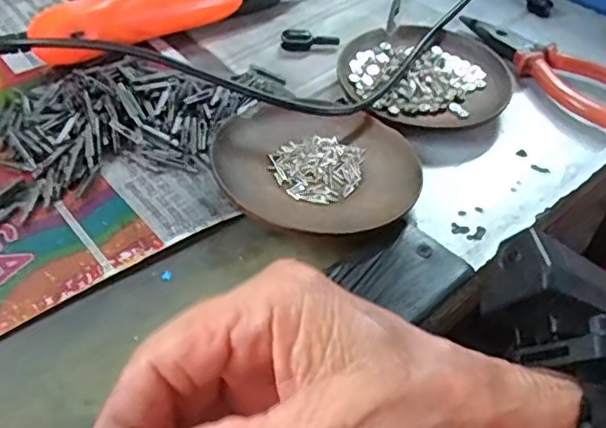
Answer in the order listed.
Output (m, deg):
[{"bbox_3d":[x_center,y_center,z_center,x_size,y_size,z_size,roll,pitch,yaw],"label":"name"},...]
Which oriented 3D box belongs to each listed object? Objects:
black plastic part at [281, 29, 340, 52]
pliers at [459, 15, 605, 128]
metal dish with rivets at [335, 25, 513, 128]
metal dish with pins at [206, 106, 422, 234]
[{"bbox_3d":[0.006,-0.127,0.459,0.042,0.012,0.015,-2,46,-6],"label":"black plastic part"},{"bbox_3d":[0.174,-0.109,0.450,0.046,0.018,0.139,-24,52,-24],"label":"pliers"},{"bbox_3d":[0.082,-0.095,0.431,0.113,0.016,0.108,2,46,-2],"label":"metal dish with rivets"},{"bbox_3d":[0.008,-0.025,0.354,0.112,0.022,0.100,4,46,0],"label":"metal dish with pins"}]

